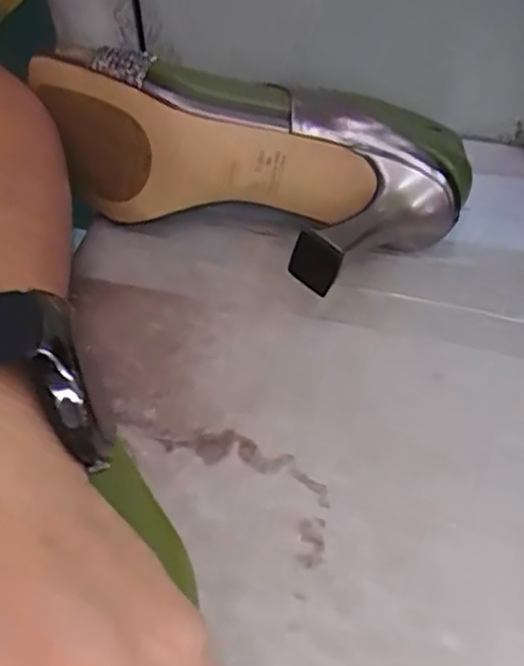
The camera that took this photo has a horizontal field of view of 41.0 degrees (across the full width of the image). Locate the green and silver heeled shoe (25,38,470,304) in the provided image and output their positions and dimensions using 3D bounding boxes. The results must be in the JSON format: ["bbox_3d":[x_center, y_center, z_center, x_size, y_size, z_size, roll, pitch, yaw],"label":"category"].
[{"bbox_3d":[-0.005,-0.103,0.363,0.214,0.079,0.135,30,55,24],"label":"green and silver heeled shoe"}]

